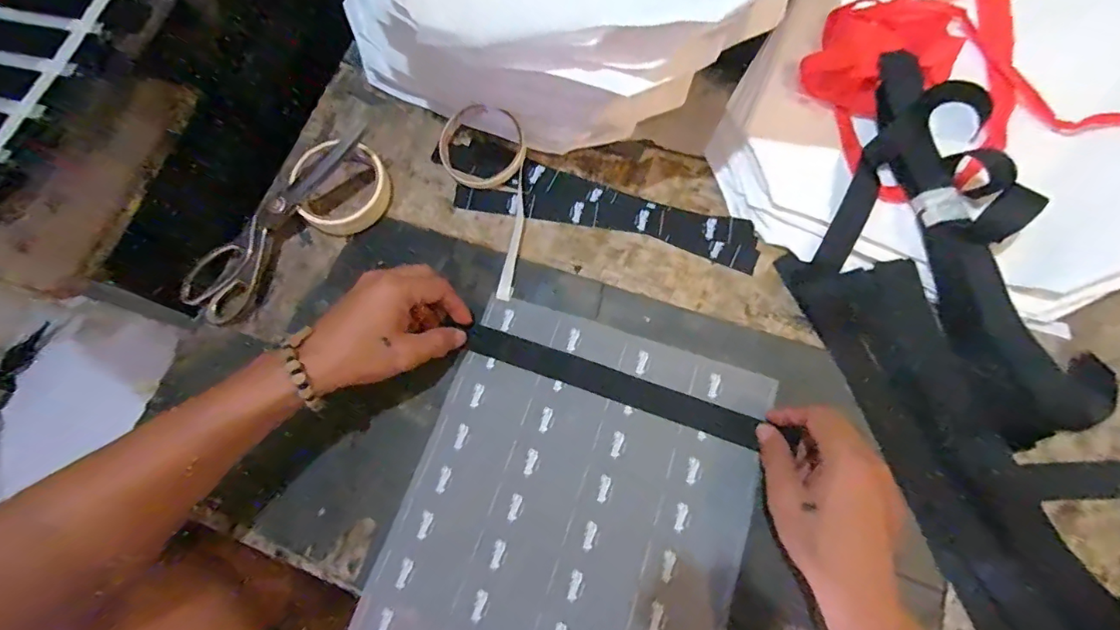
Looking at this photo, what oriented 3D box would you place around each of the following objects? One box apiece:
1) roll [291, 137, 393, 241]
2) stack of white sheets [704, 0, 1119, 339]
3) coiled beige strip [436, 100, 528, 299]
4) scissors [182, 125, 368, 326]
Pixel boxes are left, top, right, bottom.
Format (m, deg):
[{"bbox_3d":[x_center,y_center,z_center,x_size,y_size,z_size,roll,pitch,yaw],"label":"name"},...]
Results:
[{"bbox_3d":[-0.213,-0.123,0.476,0.090,0.027,0.086,-1,73,4],"label":"roll"},{"bbox_3d":[0.362,-0.223,0.443,0.340,0.044,0.433,27,83,15],"label":"stack of white sheets"},{"bbox_3d":[-0.056,-0.117,0.476,0.079,0.023,0.195,-23,73,-3],"label":"coiled beige strip"},{"bbox_3d":[-0.266,-0.096,0.473,0.067,0.034,0.227,31,76,11],"label":"scissors"}]

